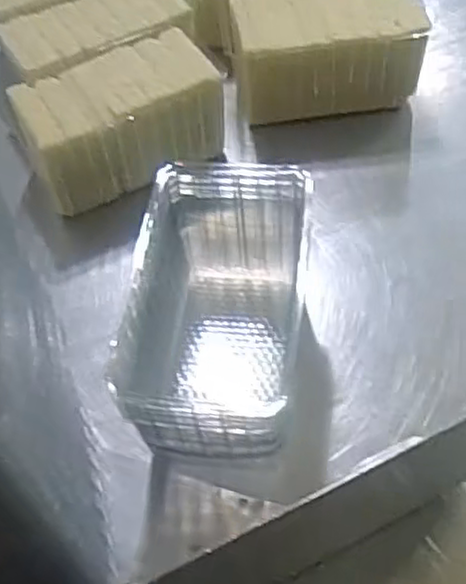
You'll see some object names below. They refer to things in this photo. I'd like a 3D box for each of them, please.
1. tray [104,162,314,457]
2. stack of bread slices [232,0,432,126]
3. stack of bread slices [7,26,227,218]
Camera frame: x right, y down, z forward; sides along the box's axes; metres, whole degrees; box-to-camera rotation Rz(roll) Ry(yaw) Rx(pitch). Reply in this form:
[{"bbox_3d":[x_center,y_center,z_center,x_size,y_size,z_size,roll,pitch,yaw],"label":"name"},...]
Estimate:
[{"bbox_3d":[-0.009,0.020,0.556,0.119,0.118,0.217,3,54,8],"label":"tray"},{"bbox_3d":[0.099,-0.245,0.749,0.183,0.110,0.125,-7,53,0],"label":"stack of bread slices"},{"bbox_3d":[-0.105,-0.166,0.704,0.188,0.086,0.111,-23,55,-11],"label":"stack of bread slices"}]

